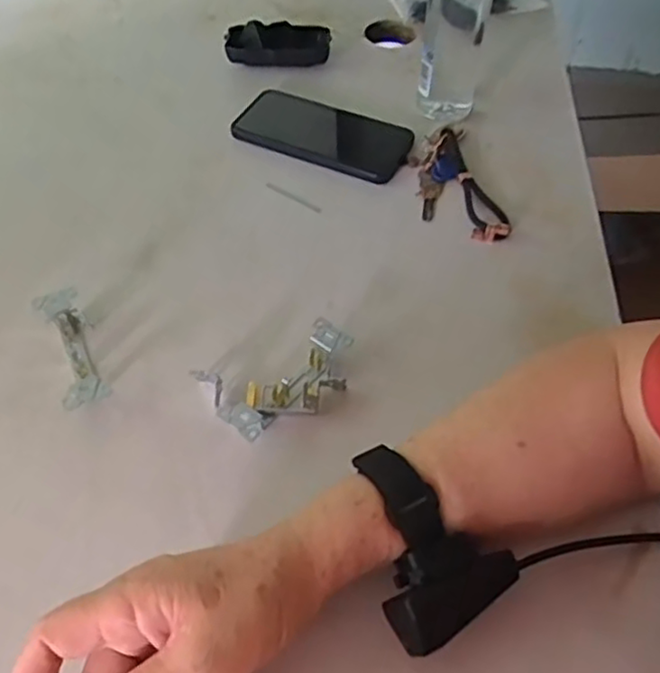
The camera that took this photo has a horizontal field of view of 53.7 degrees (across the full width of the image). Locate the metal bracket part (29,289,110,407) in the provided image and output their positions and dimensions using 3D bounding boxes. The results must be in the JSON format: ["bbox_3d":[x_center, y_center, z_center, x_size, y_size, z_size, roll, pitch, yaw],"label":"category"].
[{"bbox_3d":[-0.184,0.010,0.468,0.031,0.025,0.108,-23,56,-16],"label":"metal bracket part"}]

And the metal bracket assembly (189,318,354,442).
[{"bbox_3d":[-0.031,0.030,0.451,0.103,0.024,0.068,-22,56,-15],"label":"metal bracket assembly"}]

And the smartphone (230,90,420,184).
[{"bbox_3d":[-0.008,-0.198,0.631,0.166,0.010,0.082,21,56,16],"label":"smartphone"}]

